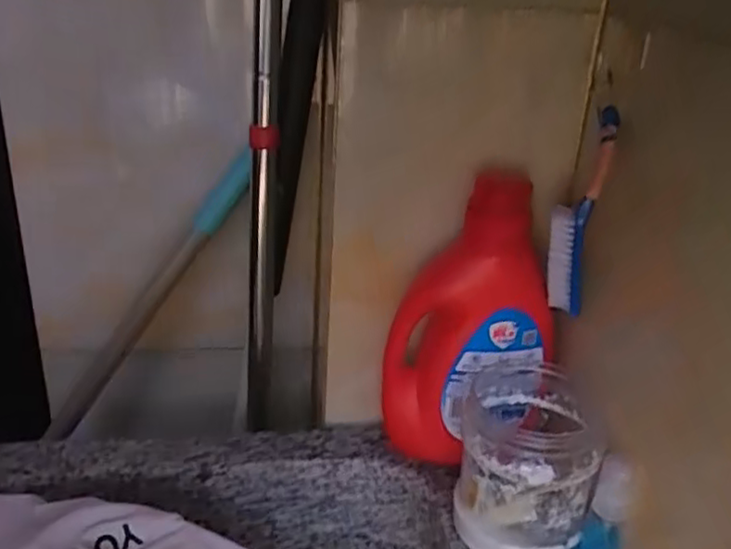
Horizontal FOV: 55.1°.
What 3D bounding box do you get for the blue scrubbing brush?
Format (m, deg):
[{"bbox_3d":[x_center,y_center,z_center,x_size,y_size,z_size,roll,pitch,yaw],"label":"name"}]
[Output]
[{"bbox_3d":[0.157,-0.045,0.521,0.034,0.151,0.024,10,25,14],"label":"blue scrubbing brush"}]

